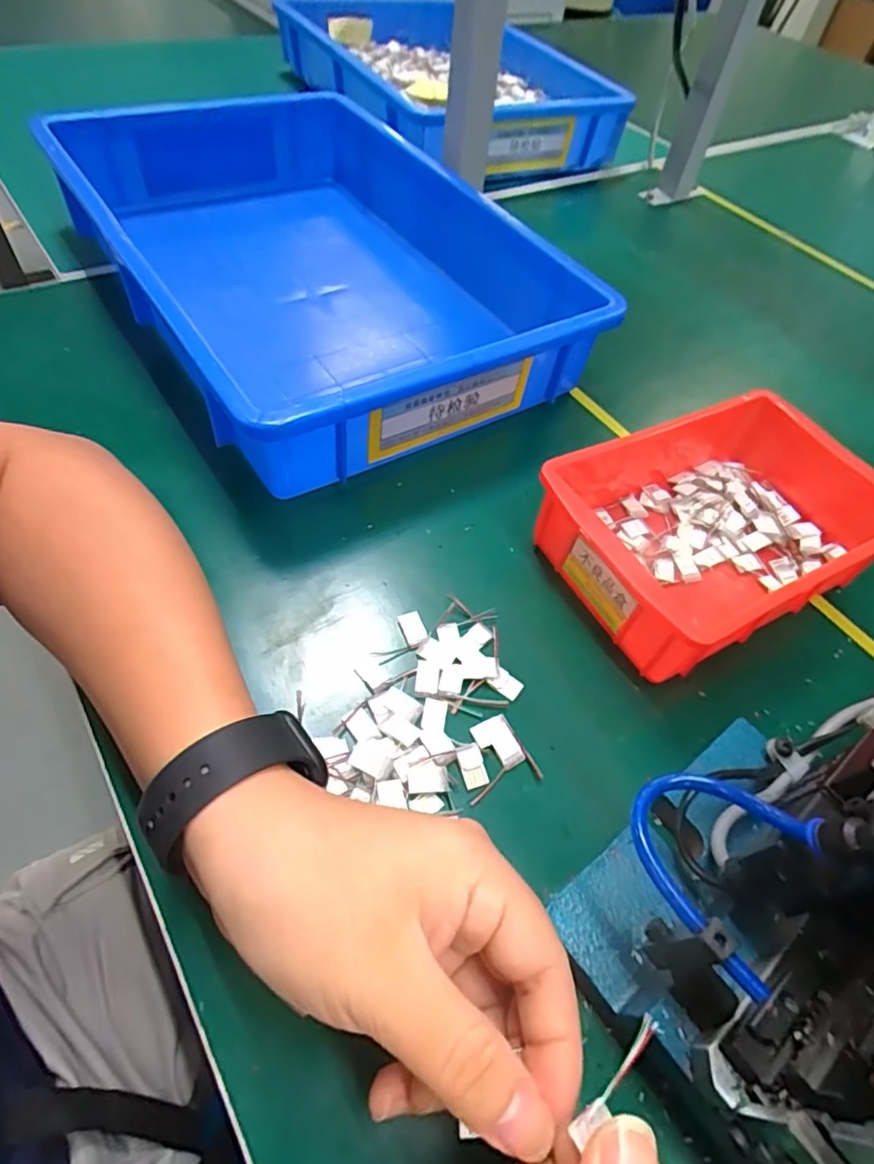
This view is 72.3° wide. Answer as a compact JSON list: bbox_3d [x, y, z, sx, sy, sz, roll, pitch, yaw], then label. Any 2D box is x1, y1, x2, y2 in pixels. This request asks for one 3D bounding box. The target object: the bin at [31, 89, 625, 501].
[{"bbox_3d":[-0.097,-0.254,0.483,0.290,0.107,0.410,-28,62,-23],"label":"bin"}]

